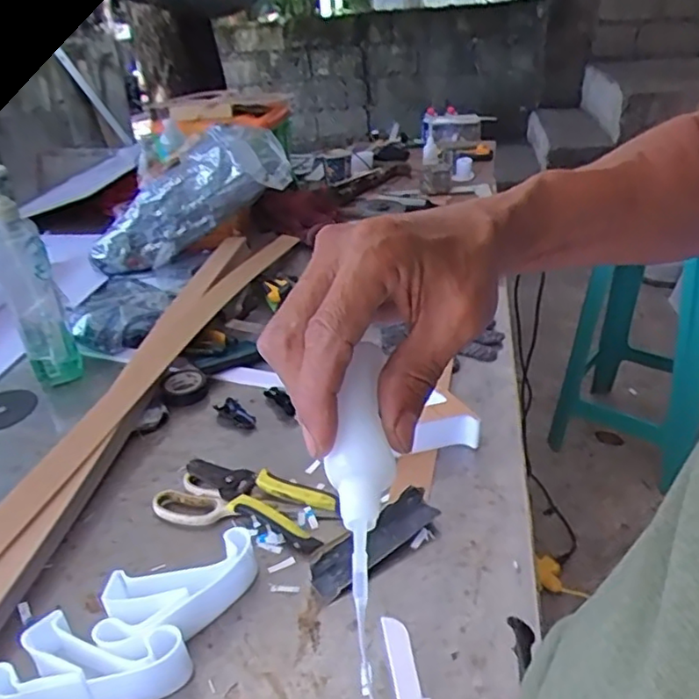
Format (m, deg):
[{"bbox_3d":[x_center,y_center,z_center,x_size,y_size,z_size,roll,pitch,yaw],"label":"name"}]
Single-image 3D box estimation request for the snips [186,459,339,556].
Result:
[{"bbox_3d":[-0.092,0.148,0.615,0.164,0.024,0.059,12,34,25],"label":"snips"}]

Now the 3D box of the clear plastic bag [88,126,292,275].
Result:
[{"bbox_3d":[-0.300,-0.269,1.131,0.394,0.152,0.136,-37,36,-2],"label":"clear plastic bag"}]

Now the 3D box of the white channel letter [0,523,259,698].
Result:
[{"bbox_3d":[-0.166,0.218,0.491,0.104,0.042,0.199,17,36,30],"label":"white channel letter"}]

